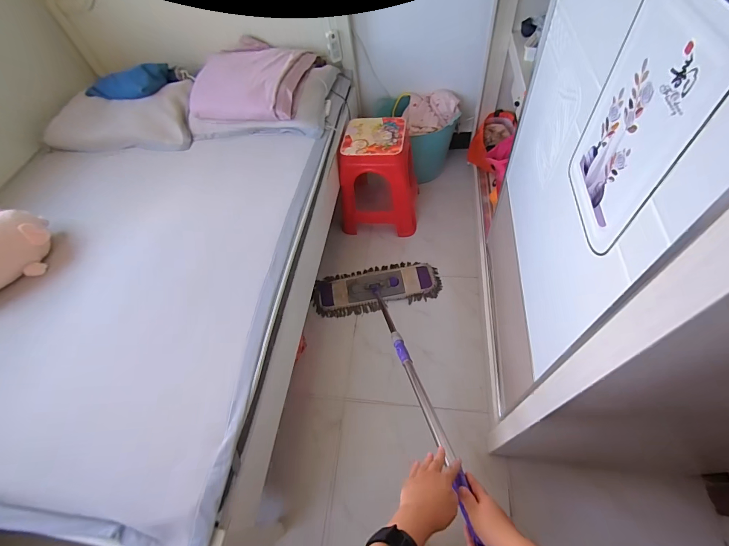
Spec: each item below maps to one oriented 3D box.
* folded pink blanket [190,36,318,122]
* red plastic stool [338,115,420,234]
[{"bbox_3d":[-0.535,-0.918,1.571,0.558,0.144,0.460,13,64,9],"label":"folded pink blanket"},{"bbox_3d":[0.080,-0.465,1.649,0.372,0.415,0.403,4,63,5],"label":"red plastic stool"}]

